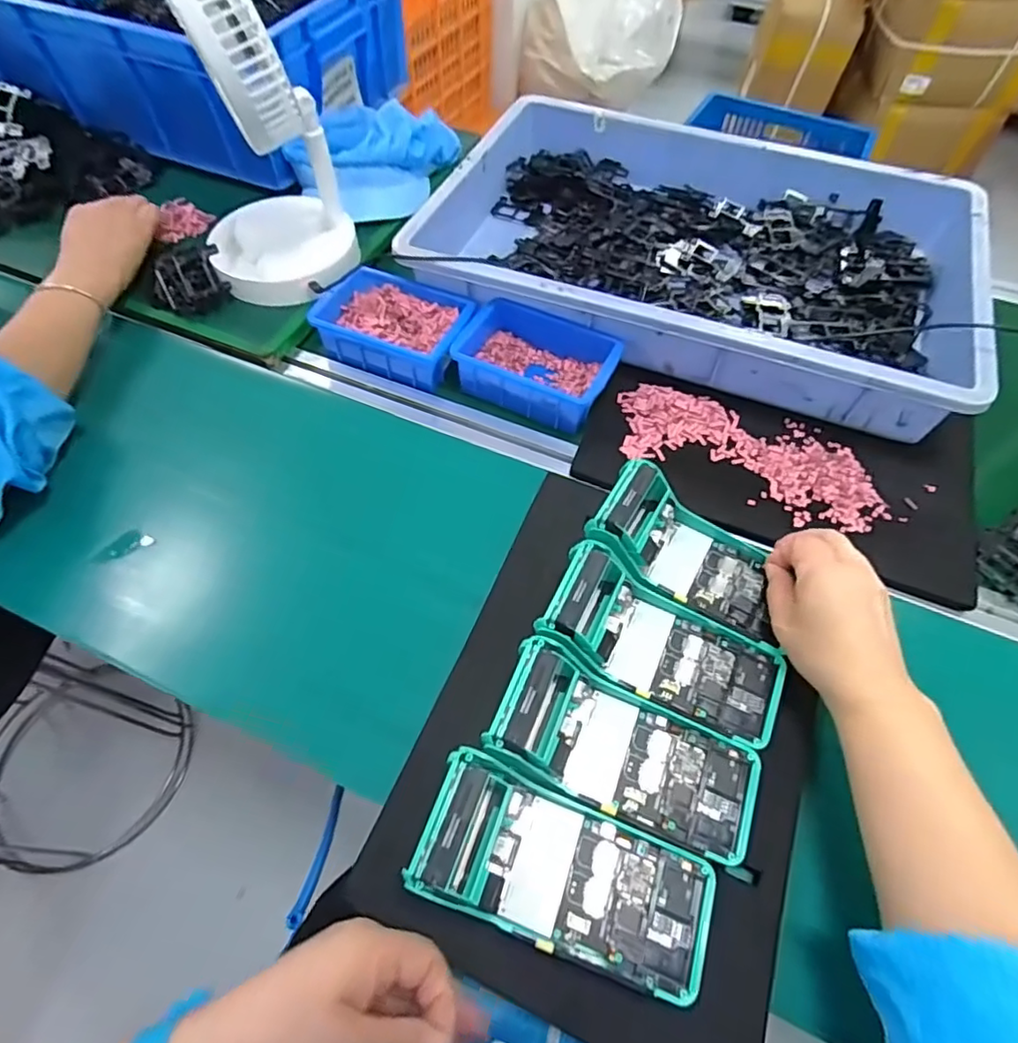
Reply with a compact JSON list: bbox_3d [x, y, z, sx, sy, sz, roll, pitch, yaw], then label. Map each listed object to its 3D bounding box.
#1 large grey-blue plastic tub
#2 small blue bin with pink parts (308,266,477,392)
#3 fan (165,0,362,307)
[{"bbox_3d":[0.199,-0.294,0.615,0.535,0.078,0.335,19,61,12],"label":"large grey-blue plastic tub"},{"bbox_3d":[-0.116,-0.203,0.593,0.147,0.053,0.100,20,61,12],"label":"small blue bin with pink parts"},{"bbox_3d":[-0.248,-0.369,0.526,0.151,0.267,0.157,-23,61,-13],"label":"fan"}]

